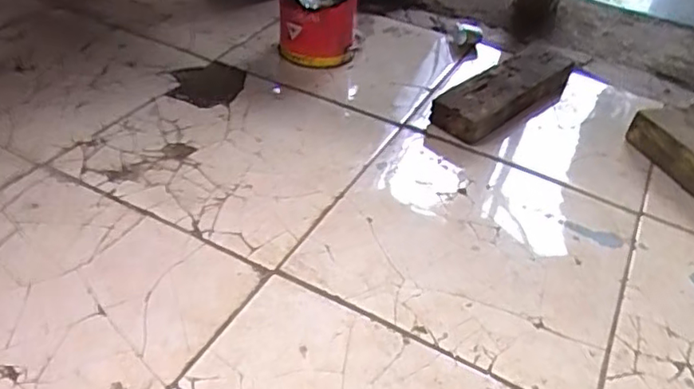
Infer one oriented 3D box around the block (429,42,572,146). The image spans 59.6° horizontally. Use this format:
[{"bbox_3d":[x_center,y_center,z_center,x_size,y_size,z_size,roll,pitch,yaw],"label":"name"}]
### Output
[{"bbox_3d":[0.299,-0.187,1.109,0.348,0.062,0.120,-29,52,-36],"label":"block"}]

